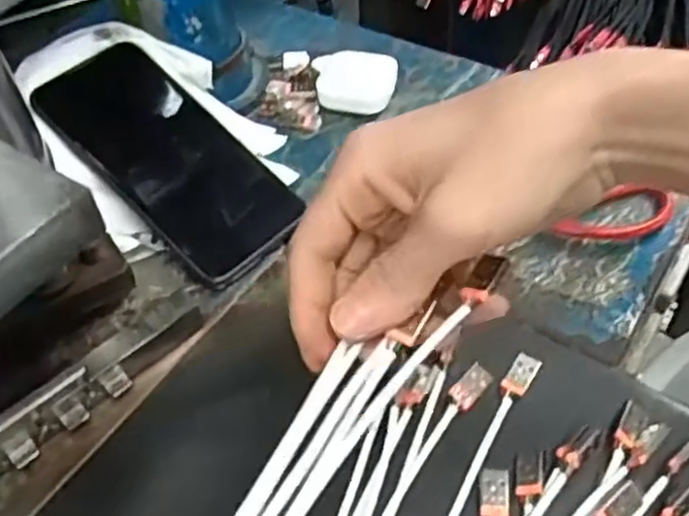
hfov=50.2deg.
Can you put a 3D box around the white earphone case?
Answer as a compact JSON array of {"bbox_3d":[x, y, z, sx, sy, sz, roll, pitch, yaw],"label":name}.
[{"bbox_3d":[0.005,-0.116,0.487,0.056,0.017,0.047,6,50,10],"label":"white earphone case"}]

